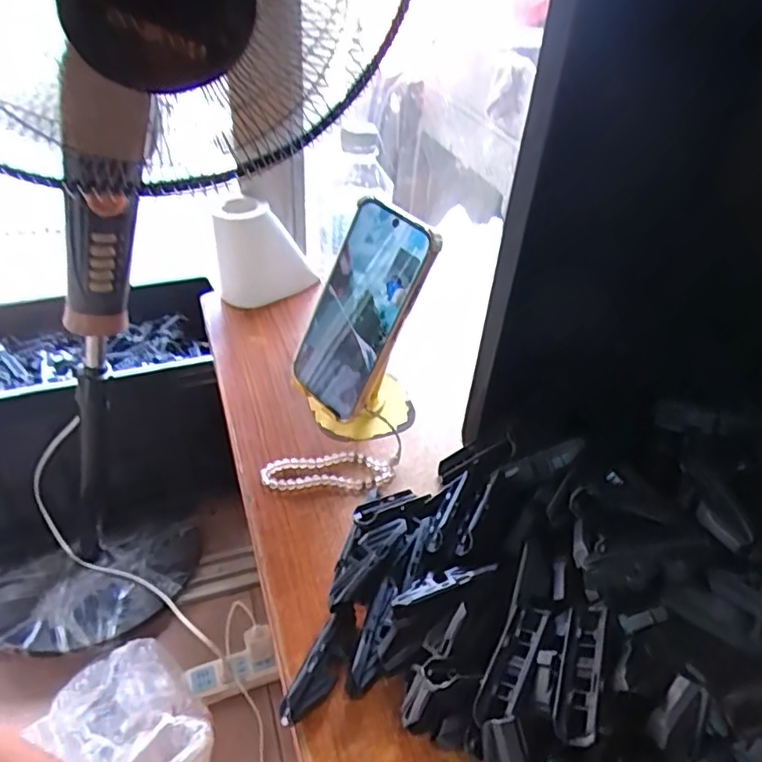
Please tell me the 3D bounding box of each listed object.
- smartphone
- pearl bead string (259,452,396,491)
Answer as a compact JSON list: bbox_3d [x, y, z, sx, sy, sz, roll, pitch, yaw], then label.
[{"bbox_3d":[-0.019,-0.053,0.477,0.082,0.170,0.015,39,27,29],"label":"smartphone"},{"bbox_3d":[-0.042,0.069,0.483,0.104,0.012,0.036,0,38,-5],"label":"pearl bead string"}]

